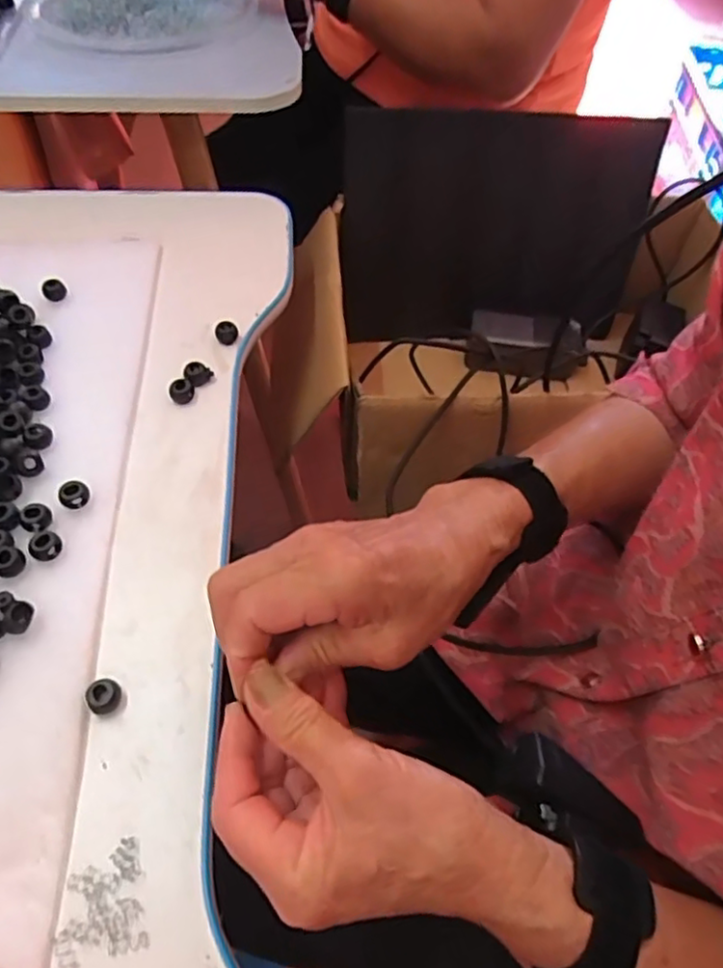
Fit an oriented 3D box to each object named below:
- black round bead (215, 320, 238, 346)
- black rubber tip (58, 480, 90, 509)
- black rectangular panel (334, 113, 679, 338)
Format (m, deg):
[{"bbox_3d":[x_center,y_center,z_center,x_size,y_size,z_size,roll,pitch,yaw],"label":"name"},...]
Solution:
[{"bbox_3d":[-0.106,-0.118,0.503,0.017,0.016,0.018,1,55,-2],"label":"black round bead"},{"bbox_3d":[-0.179,0.007,0.397,0.018,0.014,0.014,-32,62,-22],"label":"black rubber tip"},{"bbox_3d":[0.144,-0.274,0.702,0.325,0.230,0.034,-3,30,-6],"label":"black rectangular panel"}]

